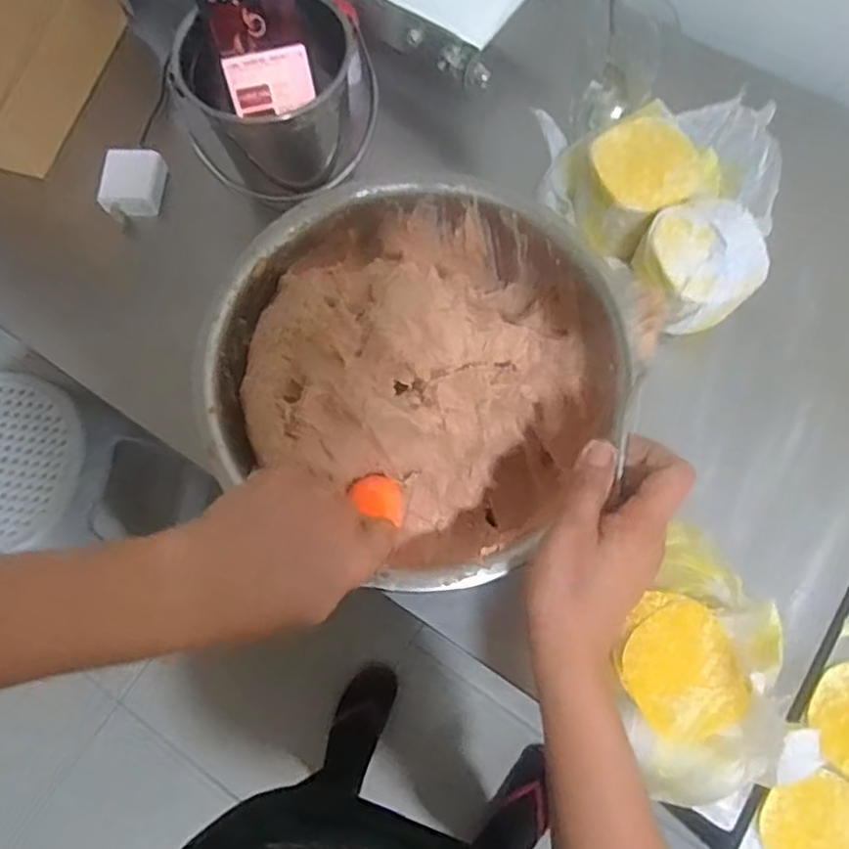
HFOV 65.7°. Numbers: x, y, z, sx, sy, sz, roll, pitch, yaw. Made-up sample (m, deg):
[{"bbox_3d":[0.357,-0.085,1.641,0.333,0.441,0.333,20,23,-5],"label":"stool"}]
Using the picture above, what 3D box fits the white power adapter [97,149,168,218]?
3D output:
[{"bbox_3d":[-0.266,-0.221,0.598,0.050,0.026,0.057,2,72,4],"label":"white power adapter"}]

